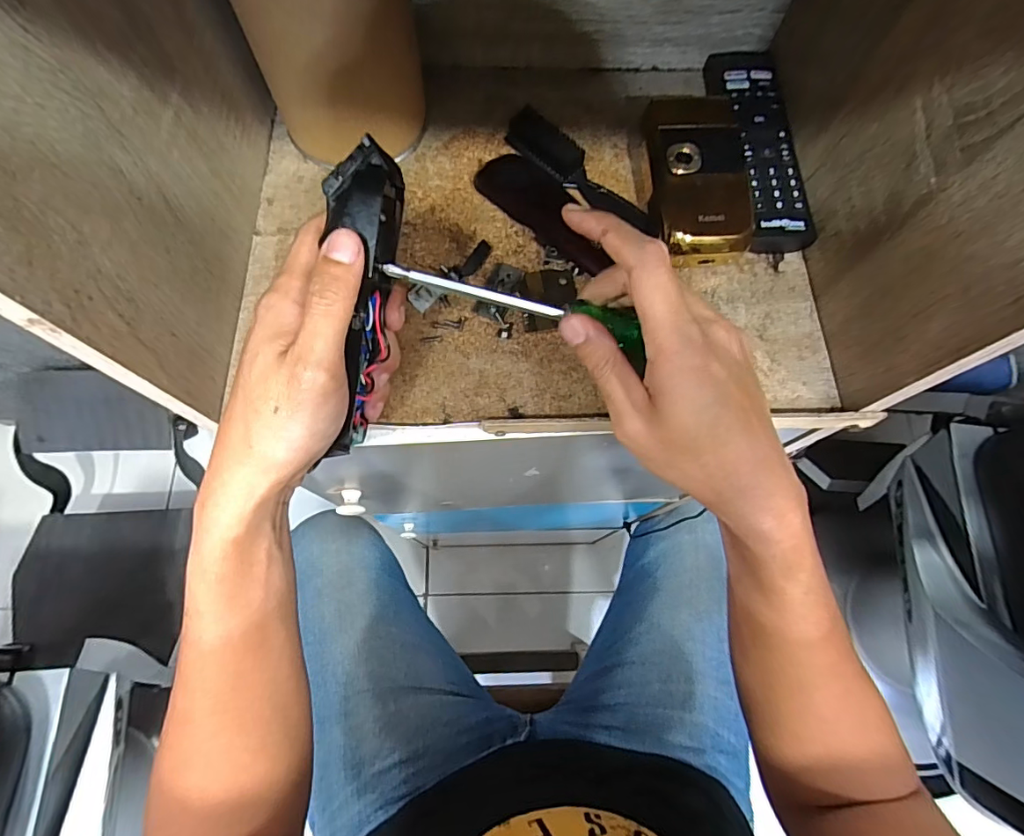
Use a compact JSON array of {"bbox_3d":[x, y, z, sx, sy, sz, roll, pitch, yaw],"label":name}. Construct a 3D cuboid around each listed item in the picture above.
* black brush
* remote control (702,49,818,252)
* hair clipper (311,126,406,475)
[{"bbox_3d":[0.051,-0.171,0.351,0.135,0.021,0.021,41,75,10],"label":"black brush"},{"bbox_3d":[0.178,-0.201,0.364,0.041,0.020,0.176,-1,72,-3],"label":"remote control"},{"bbox_3d":[-0.080,-0.058,0.268,0.028,0.043,0.156,7,102,0],"label":"hair clipper"}]

